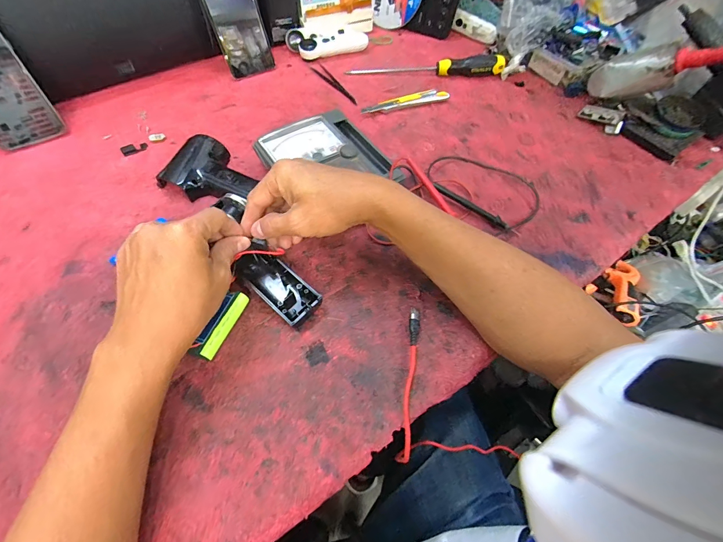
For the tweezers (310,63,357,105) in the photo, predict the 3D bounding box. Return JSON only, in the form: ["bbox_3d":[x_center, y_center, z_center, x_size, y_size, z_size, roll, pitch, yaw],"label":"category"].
[{"bbox_3d":[-0.039,-0.295,0.523,0.019,0.006,0.124,-30,65,-19],"label":"tweezers"}]

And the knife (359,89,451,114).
[{"bbox_3d":[0.065,-0.251,0.494,0.131,0.018,0.019,-12,61,-9],"label":"knife"}]

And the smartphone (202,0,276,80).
[{"bbox_3d":[-0.183,-0.374,0.484,0.074,0.156,0.015,-27,37,-15],"label":"smartphone"}]

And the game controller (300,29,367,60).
[{"bbox_3d":[-0.047,-0.378,0.563,0.114,0.027,0.046,-22,63,-15],"label":"game controller"}]

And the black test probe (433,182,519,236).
[{"bbox_3d":[0.133,-0.073,0.392,0.108,0.015,0.010,32,63,16],"label":"black test probe"}]

